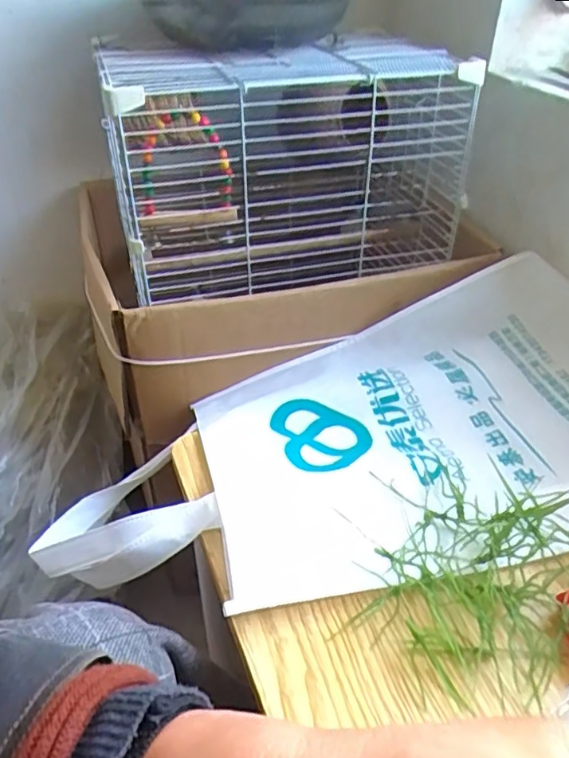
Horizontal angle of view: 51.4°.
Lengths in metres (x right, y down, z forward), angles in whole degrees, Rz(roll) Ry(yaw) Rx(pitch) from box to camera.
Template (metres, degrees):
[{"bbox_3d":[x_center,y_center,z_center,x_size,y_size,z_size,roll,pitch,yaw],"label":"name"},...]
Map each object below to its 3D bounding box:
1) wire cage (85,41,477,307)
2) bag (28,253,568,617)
[{"bbox_3d":[-0.001,-0.240,0.663,0.362,0.209,0.177,-13,41,-13],"label":"wire cage"},{"bbox_3d":[0.061,0.045,0.494,0.520,0.069,0.298,-15,36,-8],"label":"bag"}]

